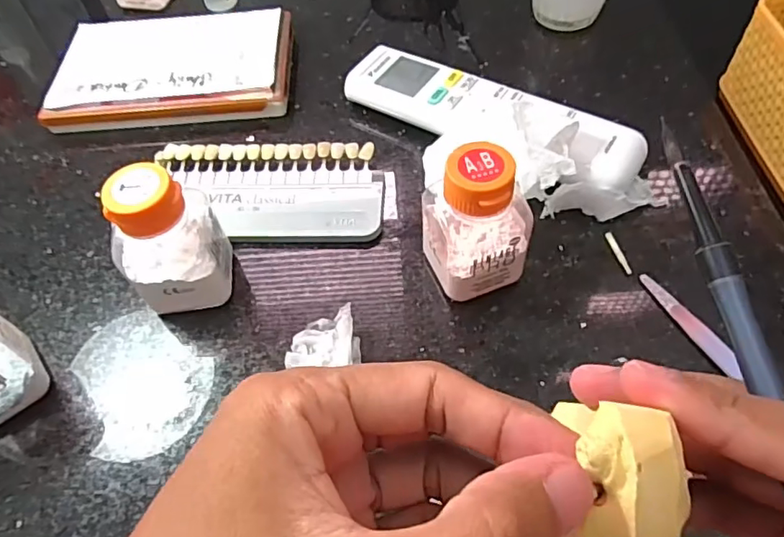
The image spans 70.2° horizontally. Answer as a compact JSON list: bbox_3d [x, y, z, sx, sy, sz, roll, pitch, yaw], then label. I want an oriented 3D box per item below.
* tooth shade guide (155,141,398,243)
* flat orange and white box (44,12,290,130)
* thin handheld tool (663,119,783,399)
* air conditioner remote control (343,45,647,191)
[{"bbox_3d":[-0.066,-0.042,0.318,0.133,0.012,0.071,-2,56,3],"label":"tooth shade guide"},{"bbox_3d":[-0.145,-0.135,0.374,0.149,0.022,0.087,-4,55,1],"label":"flat orange and white box"},{"bbox_3d":[0.092,0.035,0.132,0.007,0.004,0.160,-8,69,-3],"label":"thin handheld tool"},{"bbox_3d":[0.055,-0.091,0.323,0.175,0.016,0.047,29,69,23],"label":"air conditioner remote control"}]

